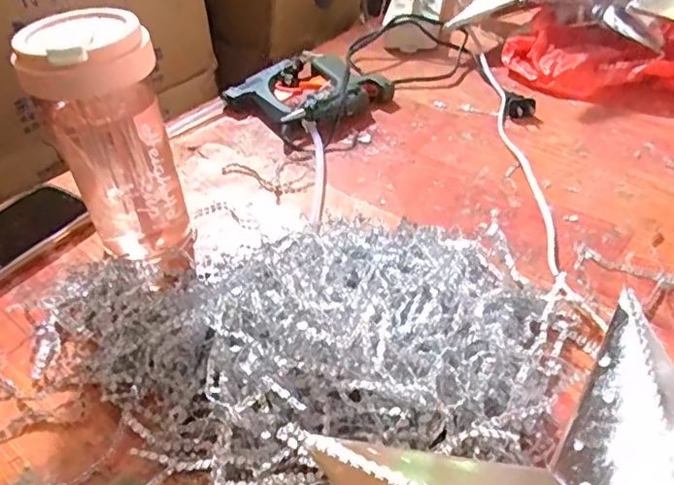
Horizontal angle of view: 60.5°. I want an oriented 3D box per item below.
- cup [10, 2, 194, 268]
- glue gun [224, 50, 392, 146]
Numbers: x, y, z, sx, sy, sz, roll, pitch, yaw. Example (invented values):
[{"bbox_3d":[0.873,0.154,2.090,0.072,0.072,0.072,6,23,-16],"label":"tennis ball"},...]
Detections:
[{"bbox_3d":[-0.154,-0.063,0.408,0.074,0.176,0.078,-3,39,3],"label":"cup"},{"bbox_3d":[-0.031,-0.167,0.631,0.139,0.033,0.141,-31,46,-28],"label":"glue gun"}]

